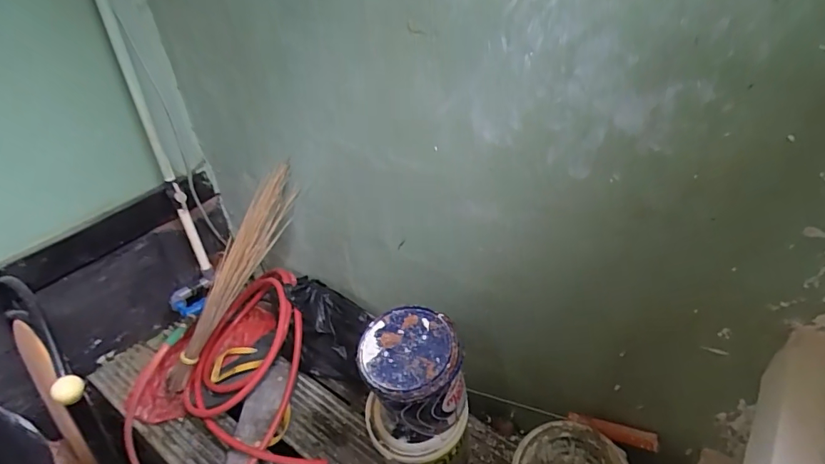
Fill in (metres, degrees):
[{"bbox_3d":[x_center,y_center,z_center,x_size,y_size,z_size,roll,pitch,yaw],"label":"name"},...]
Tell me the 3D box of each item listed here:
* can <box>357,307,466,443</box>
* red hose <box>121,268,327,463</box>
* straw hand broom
[{"bbox_3d":[-0.001,0.245,0.777,0.151,0.200,0.141,-2,38,2],"label":"can"},{"bbox_3d":[-0.441,0.324,1.052,0.421,0.188,0.513,-12,39,-11],"label":"red hose"},{"bbox_3d":[-0.392,0.103,1.035,0.080,0.566,0.063,19,19,-43],"label":"straw hand broom"}]

